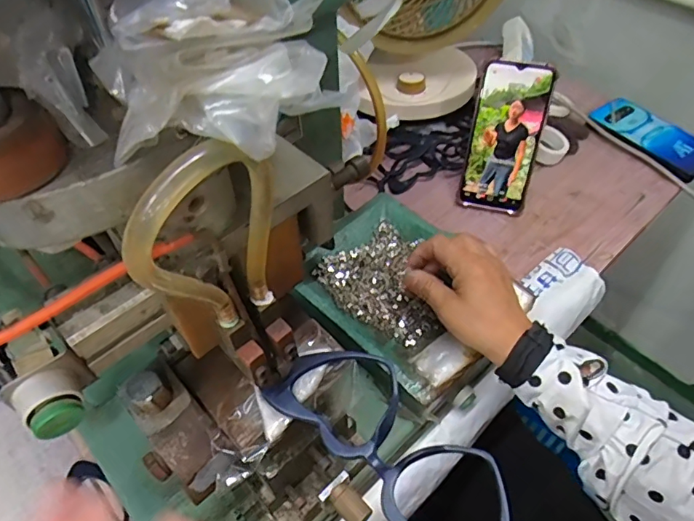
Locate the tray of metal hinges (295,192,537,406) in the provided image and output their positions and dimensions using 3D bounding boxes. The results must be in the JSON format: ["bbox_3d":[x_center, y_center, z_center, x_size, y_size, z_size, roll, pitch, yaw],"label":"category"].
[{"bbox_3d":[0.052,0.023,0.464,0.145,0.016,0.182,-38,60,-24],"label":"tray of metal hinges"}]

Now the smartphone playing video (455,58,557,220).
[{"bbox_3d":[0.177,-0.136,0.568,0.078,0.163,0.013,10,27,9],"label":"smartphone playing video"}]

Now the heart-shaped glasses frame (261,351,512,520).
[{"bbox_3d":[0.024,0.093,0.245,0.060,0.017,0.141,-35,59,-22],"label":"heart-shaped glasses frame"}]

